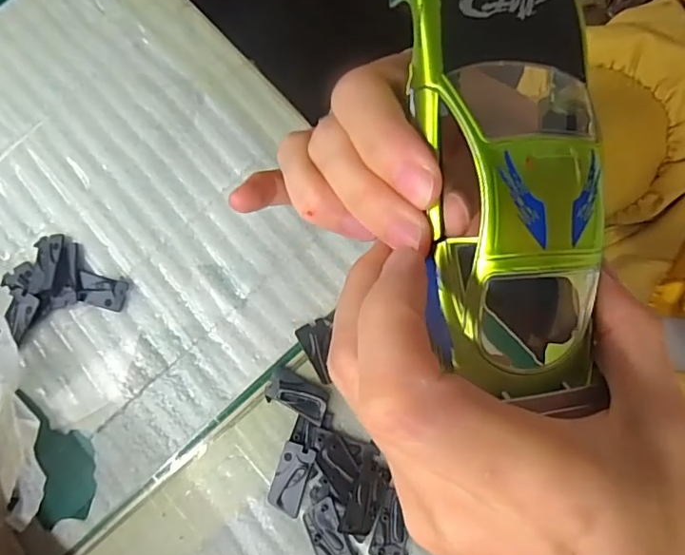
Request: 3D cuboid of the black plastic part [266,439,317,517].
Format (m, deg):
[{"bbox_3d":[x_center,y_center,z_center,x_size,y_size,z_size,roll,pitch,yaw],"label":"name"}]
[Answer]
[{"bbox_3d":[-0.025,0.099,0.266,0.016,0.005,0.033,16,81,8],"label":"black plastic part"}]

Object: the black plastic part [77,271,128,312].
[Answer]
[{"bbox_3d":[-0.129,0.007,0.287,0.028,0.004,0.016,13,80,7],"label":"black plastic part"}]

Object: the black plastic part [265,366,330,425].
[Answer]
[{"bbox_3d":[-0.022,0.059,0.273,0.033,0.006,0.018,23,82,9],"label":"black plastic part"}]

